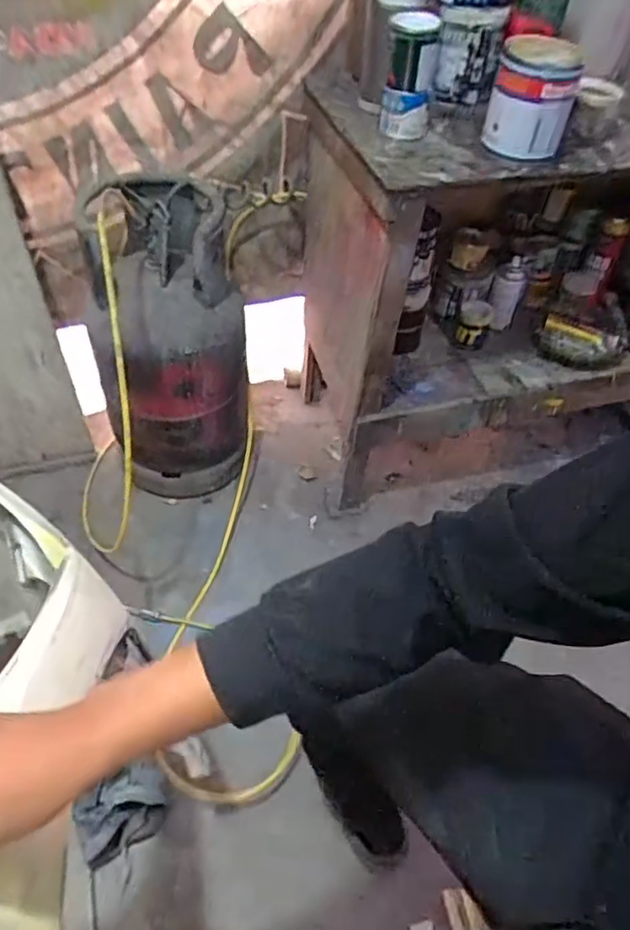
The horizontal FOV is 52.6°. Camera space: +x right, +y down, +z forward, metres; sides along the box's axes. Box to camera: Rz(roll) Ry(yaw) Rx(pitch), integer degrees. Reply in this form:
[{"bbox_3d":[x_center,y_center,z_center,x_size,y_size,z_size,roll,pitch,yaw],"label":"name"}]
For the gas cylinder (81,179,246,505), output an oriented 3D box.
[{"bbox_3d":[-0.276,-0.205,1.253,0.274,0.609,0.232,-14,48,-16],"label":"gas cylinder"}]

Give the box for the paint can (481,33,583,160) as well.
[{"bbox_3d":[0.309,-0.516,0.903,0.104,0.135,0.129,18,47,15],"label":"paint can"}]

